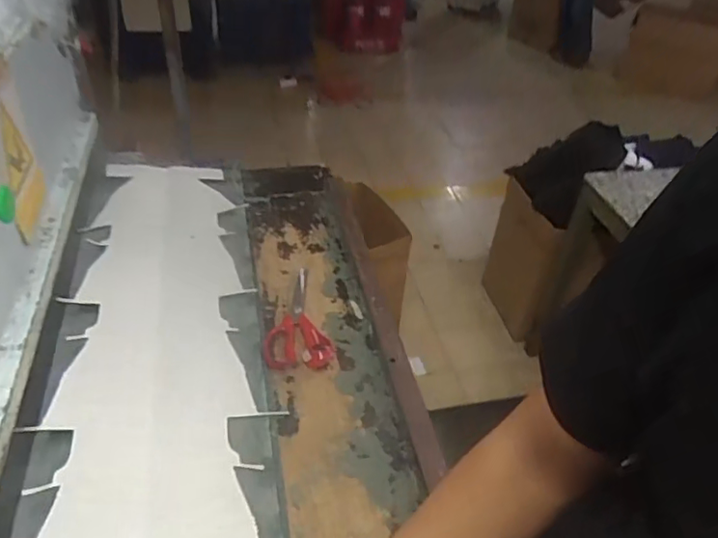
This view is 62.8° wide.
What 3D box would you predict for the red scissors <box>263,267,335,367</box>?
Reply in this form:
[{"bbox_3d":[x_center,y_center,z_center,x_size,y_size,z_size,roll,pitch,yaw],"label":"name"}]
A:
[{"bbox_3d":[-0.087,0.064,0.810,0.086,0.012,0.180,-1,40,-10],"label":"red scissors"}]

